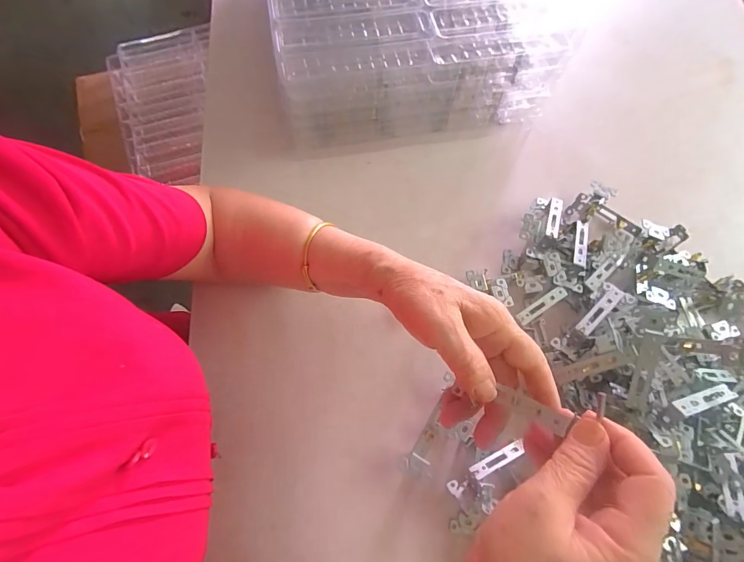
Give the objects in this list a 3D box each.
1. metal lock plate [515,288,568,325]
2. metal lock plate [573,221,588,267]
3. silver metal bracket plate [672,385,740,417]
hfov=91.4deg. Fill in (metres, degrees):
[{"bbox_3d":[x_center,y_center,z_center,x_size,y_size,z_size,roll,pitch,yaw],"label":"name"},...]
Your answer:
[{"bbox_3d":[0.190,0.027,0.406,0.064,0.004,0.013,-31,79,-8],"label":"metal lock plate"},{"bbox_3d":[0.243,-0.043,0.420,0.015,0.008,0.065,22,57,6],"label":"metal lock plate"},{"bbox_3d":[0.282,0.100,0.307,0.064,0.005,0.013,-9,56,-18],"label":"silver metal bracket plate"}]

